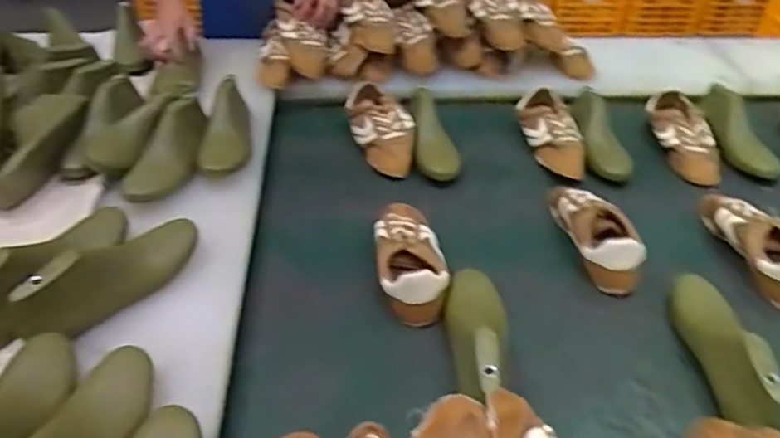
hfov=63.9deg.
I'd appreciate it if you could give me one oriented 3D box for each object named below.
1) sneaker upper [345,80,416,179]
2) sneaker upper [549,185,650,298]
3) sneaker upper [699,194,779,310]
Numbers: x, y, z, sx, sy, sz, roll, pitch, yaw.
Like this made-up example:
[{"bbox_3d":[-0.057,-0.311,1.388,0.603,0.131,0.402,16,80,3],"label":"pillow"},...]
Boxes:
[{"bbox_3d":[-0.019,-0.174,1.142,0.094,0.066,0.215,-17,63,-18],"label":"sneaker upper"},{"bbox_3d":[0.307,0.009,0.963,0.077,0.077,0.234,-9,41,-10],"label":"sneaker upper"},{"bbox_3d":[0.557,0.026,0.958,0.074,0.072,0.239,-6,41,-6],"label":"sneaker upper"}]

